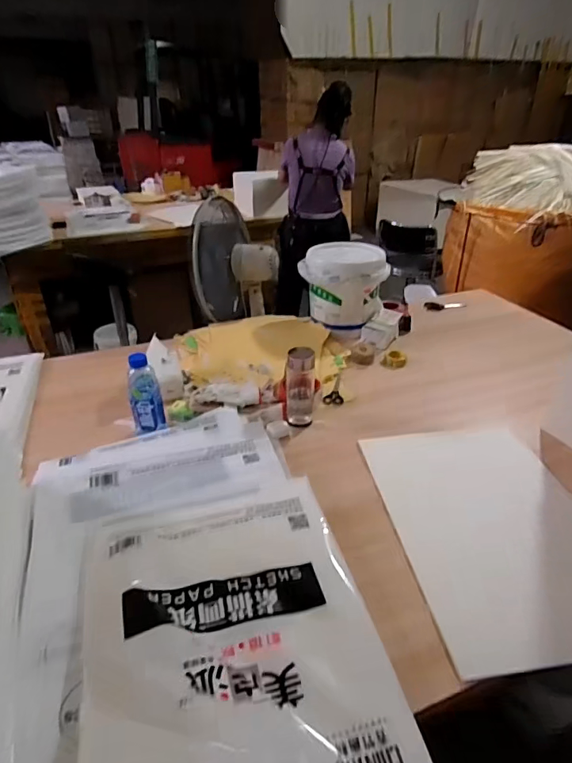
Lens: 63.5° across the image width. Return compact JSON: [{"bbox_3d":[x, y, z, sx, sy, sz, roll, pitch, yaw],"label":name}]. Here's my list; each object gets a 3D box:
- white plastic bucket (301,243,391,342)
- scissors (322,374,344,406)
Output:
[{"bbox_3d":[0.189,-0.306,1.532,0.261,0.244,0.248,0,32,0],"label":"white plastic bucket"},{"bbox_3d":[0.127,0.022,1.240,0.052,0.010,0.137,3,32,4],"label":"scissors"}]

